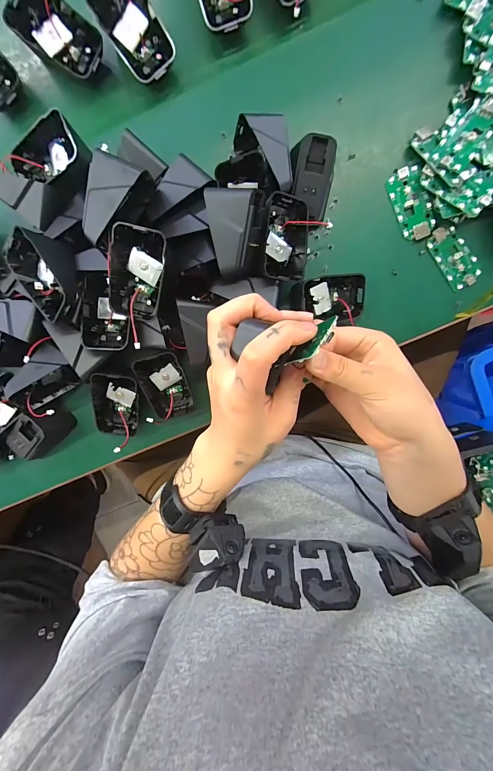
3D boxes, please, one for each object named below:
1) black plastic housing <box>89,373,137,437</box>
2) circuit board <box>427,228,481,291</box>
[{"bbox_3d":[-0.132,0.020,0.312,0.045,0.027,0.071,7,113,-15],"label":"black plastic housing"},{"bbox_3d":[0.203,-0.125,0.300,0.031,0.005,0.061,-36,94,5],"label":"circuit board"}]

